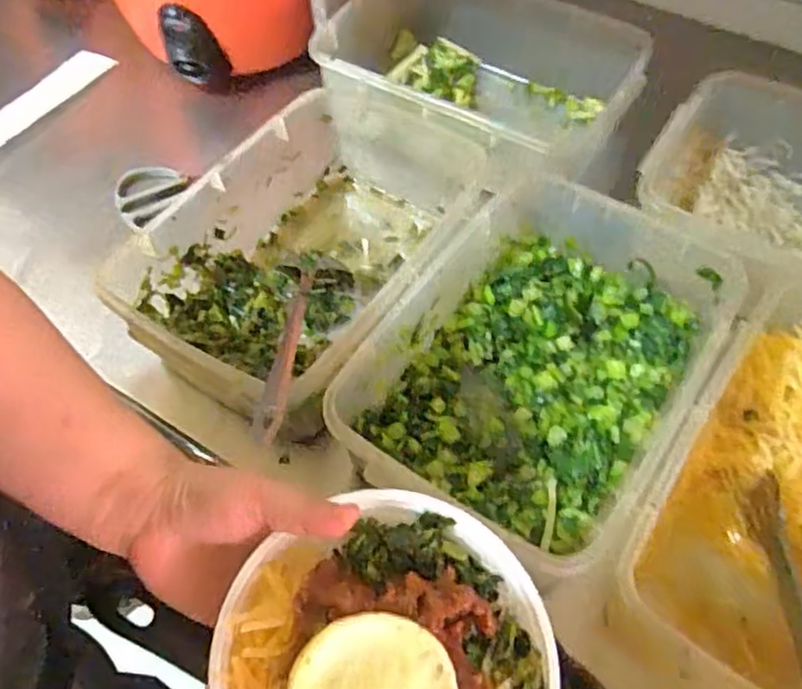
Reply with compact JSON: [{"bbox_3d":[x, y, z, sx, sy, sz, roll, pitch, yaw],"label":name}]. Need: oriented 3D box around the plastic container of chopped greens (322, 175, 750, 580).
[{"bbox_3d":[0.109,0.011,0.518,0.221,0.087,0.282,28,64,18],"label":"plastic container of chopped greens"}]

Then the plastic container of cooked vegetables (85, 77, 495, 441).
[{"bbox_3d":[-0.067,-0.086,0.598,0.215,0.116,0.347,29,64,19],"label":"plastic container of cooked vegetables"}]

